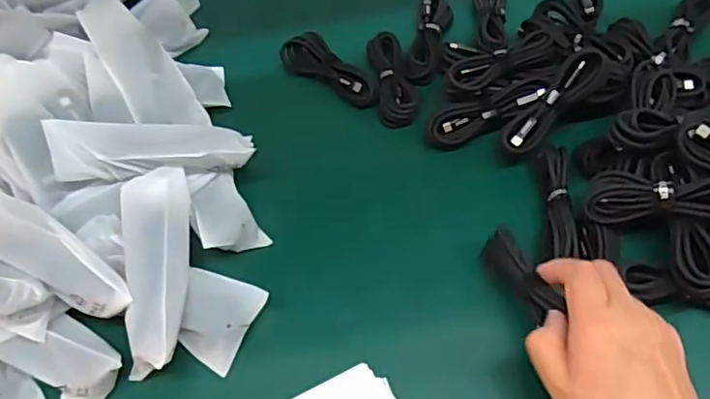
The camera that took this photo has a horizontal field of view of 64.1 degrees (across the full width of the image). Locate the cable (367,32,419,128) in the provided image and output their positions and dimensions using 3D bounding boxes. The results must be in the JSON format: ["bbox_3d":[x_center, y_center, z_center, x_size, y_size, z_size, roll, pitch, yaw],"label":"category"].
[{"bbox_3d":[0.035,-0.114,0.530,0.034,0.017,0.103,-8,57,-1],"label":"cable"}]

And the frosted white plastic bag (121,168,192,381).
[{"bbox_3d":[-0.145,0.046,0.408,0.043,0.028,0.147,-7,57,-1],"label":"frosted white plastic bag"}]

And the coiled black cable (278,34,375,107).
[{"bbox_3d":[-0.023,-0.122,0.544,0.115,0.030,0.033,36,66,24],"label":"coiled black cable"}]

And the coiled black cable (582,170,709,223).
[{"bbox_3d":[0.222,-0.003,0.400,0.111,0.026,0.033,0,56,32],"label":"coiled black cable"}]

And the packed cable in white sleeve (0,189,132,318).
[{"bbox_3d":[-0.219,0.030,0.386,0.145,0.032,0.038,39,65,-12],"label":"packed cable in white sleeve"}]

